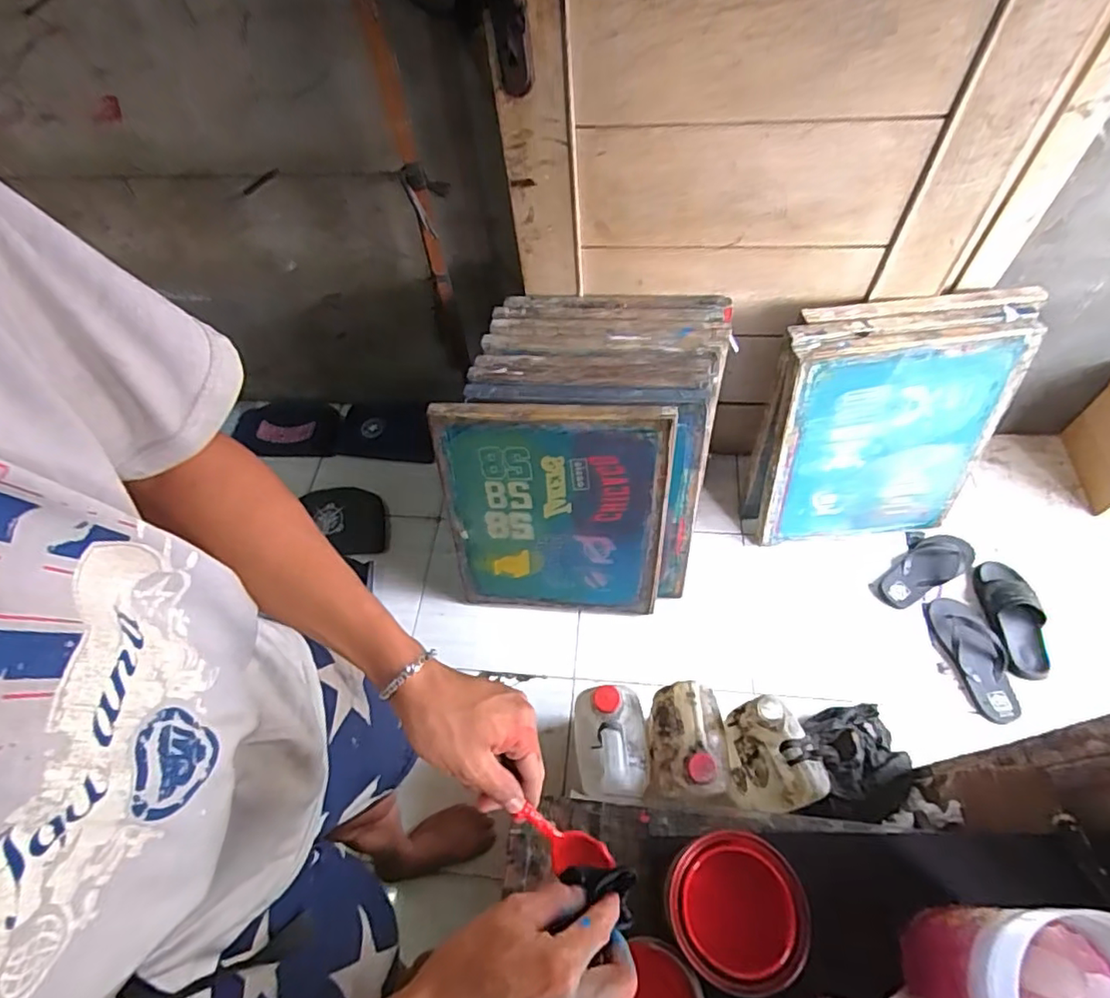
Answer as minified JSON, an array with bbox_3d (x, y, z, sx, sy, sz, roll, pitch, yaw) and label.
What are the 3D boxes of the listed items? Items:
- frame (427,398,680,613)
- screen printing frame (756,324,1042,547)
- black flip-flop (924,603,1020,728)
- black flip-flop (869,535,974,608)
[{"bbox_3d":[-0.002,0.053,1.253,0.456,0.564,0.030,3,41,7],"label":"frame"},{"bbox_3d":[0.702,-0.104,1.273,0.440,0.542,0.028,-6,45,3],"label":"screen printing frame"},{"bbox_3d":[0.933,0.348,1.295,0.107,0.041,0.268,-15,58,-5],"label":"black flip-flop"},{"bbox_3d":[0.881,0.175,1.408,0.260,0.046,0.106,-24,60,-11],"label":"black flip-flop"}]

